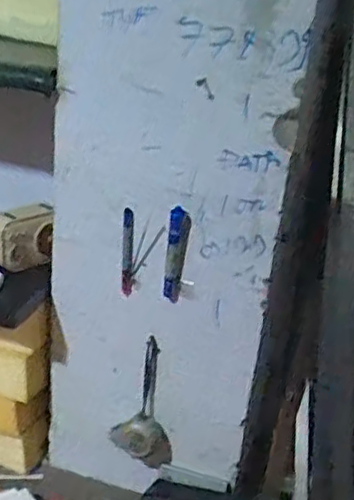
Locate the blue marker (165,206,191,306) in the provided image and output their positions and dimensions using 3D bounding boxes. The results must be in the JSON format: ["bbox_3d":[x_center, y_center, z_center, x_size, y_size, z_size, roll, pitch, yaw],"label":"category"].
[{"bbox_3d":[-0.003,0.009,0.910,0.027,0.140,0.021,5,23,-4],"label":"blue marker"}]

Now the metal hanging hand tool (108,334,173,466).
[{"bbox_3d":[-0.046,0.229,0.992,0.092,0.200,0.030,7,23,0],"label":"metal hanging hand tool"}]

